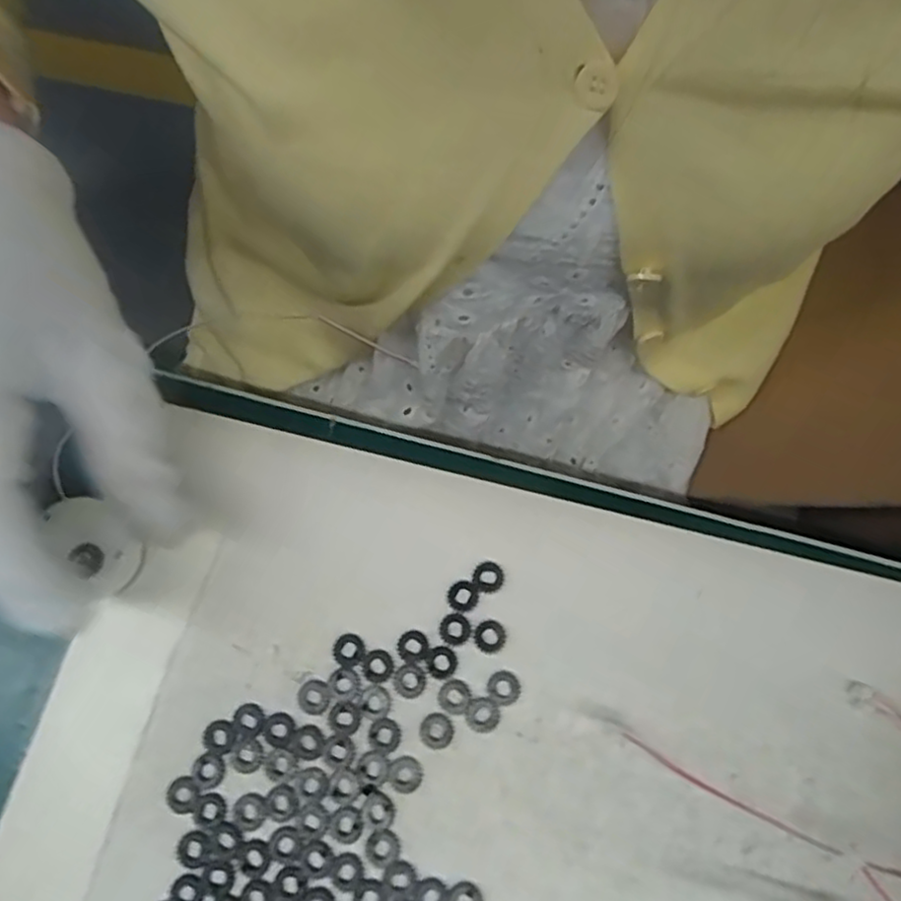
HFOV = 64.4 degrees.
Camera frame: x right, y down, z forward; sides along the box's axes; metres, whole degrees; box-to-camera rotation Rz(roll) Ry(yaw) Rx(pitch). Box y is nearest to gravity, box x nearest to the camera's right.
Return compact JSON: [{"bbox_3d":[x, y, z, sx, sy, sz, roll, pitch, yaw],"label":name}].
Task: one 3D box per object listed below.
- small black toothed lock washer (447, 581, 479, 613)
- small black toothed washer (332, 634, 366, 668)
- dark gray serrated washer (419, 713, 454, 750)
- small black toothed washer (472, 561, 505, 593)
[{"bbox_3d":[0.004,0.048,0.234,0.010,0.004,0.010,-1,73,2],"label":"small black toothed lock washer"},{"bbox_3d":[-0.033,0.064,0.231,0.010,0.004,0.010,-1,73,2],"label":"small black toothed washer"},{"bbox_3d":[-0.004,0.088,0.223,0.011,0.004,0.011,27,76,10],"label":"dark gray serrated washer"},{"bbox_3d":[0.012,0.042,0.236,0.010,0.004,0.010,-1,73,2],"label":"small black toothed washer"}]

